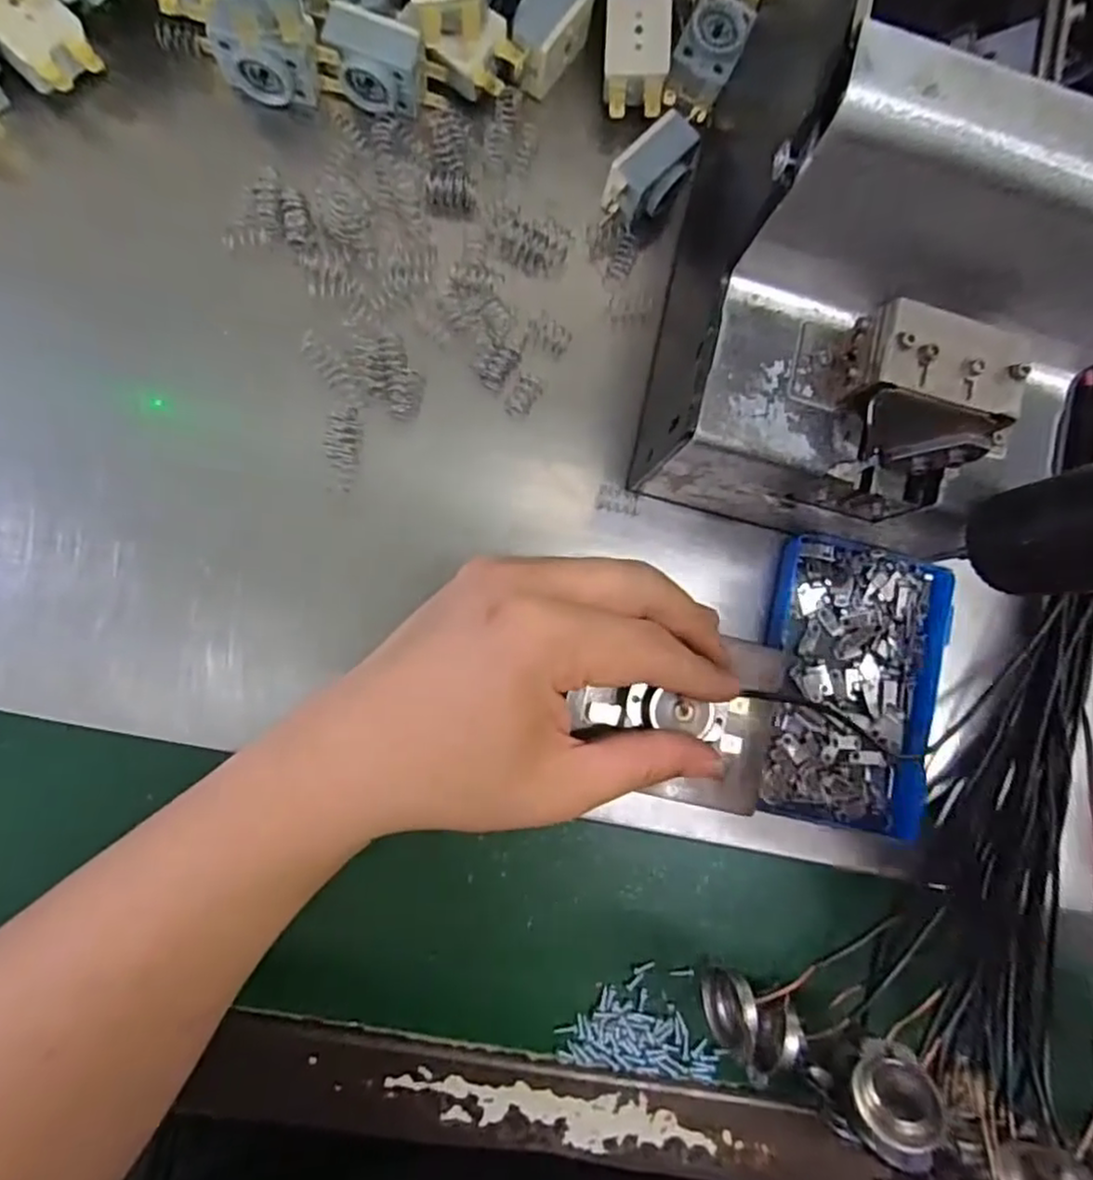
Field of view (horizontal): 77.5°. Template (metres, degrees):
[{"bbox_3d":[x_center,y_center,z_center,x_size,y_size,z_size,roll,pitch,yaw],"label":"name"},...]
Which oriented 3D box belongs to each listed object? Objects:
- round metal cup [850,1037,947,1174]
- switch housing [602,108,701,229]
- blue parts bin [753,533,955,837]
[{"bbox_3d":[0.116,0.167,0.223,0.015,0.027,0.034,17,86,-45],"label":"round metal cup"},{"bbox_3d":[0.043,-0.172,0.285,0.024,0.023,0.042,44,82,-2],"label":"switch housing"},{"bbox_3d":[0.124,0.039,0.285,0.069,0.030,0.113,12,90,-8],"label":"blue parts bin"}]

